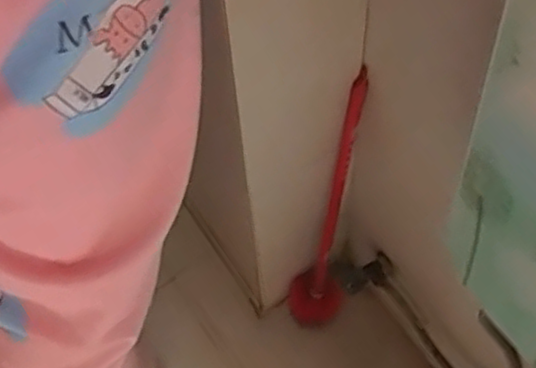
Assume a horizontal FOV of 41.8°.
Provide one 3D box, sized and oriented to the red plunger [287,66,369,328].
[{"bbox_3d":[0.082,0.061,1.064,0.096,0.498,0.138,2,56,2],"label":"red plunger"}]

